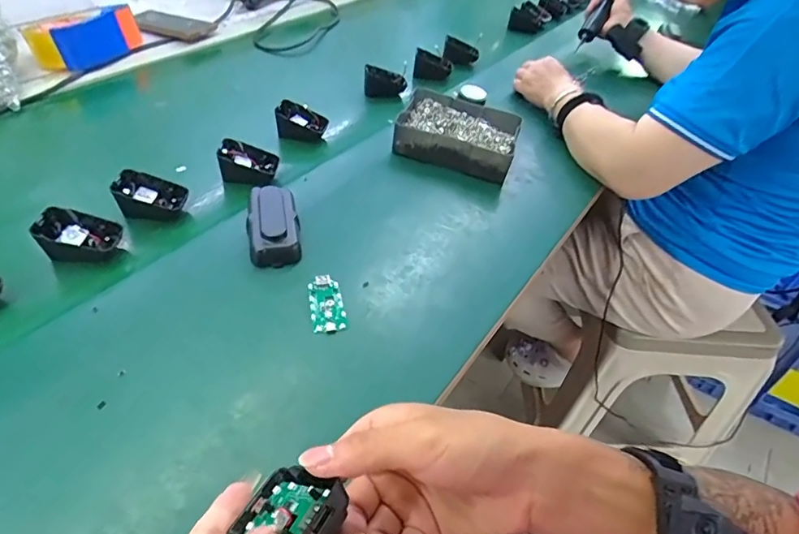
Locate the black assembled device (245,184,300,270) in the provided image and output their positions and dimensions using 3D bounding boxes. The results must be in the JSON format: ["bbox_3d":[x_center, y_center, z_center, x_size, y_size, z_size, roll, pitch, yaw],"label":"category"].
[{"bbox_3d":[-0.132,-0.046,0.508,0.051,0.023,0.108,-4,46,-12],"label":"black assembled device"}]

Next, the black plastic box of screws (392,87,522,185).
[{"bbox_3d":[0.081,-0.184,0.670,0.158,0.043,0.125,15,45,8],"label":"black plastic box of screws"}]

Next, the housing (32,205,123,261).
[{"bbox_3d":[-0.311,-0.027,0.471,0.067,0.042,0.046,6,44,-1],"label":"housing"}]

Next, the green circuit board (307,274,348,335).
[{"bbox_3d":[-0.069,0.034,0.460,0.033,0.006,0.065,-5,46,-13],"label":"green circuit board"}]

